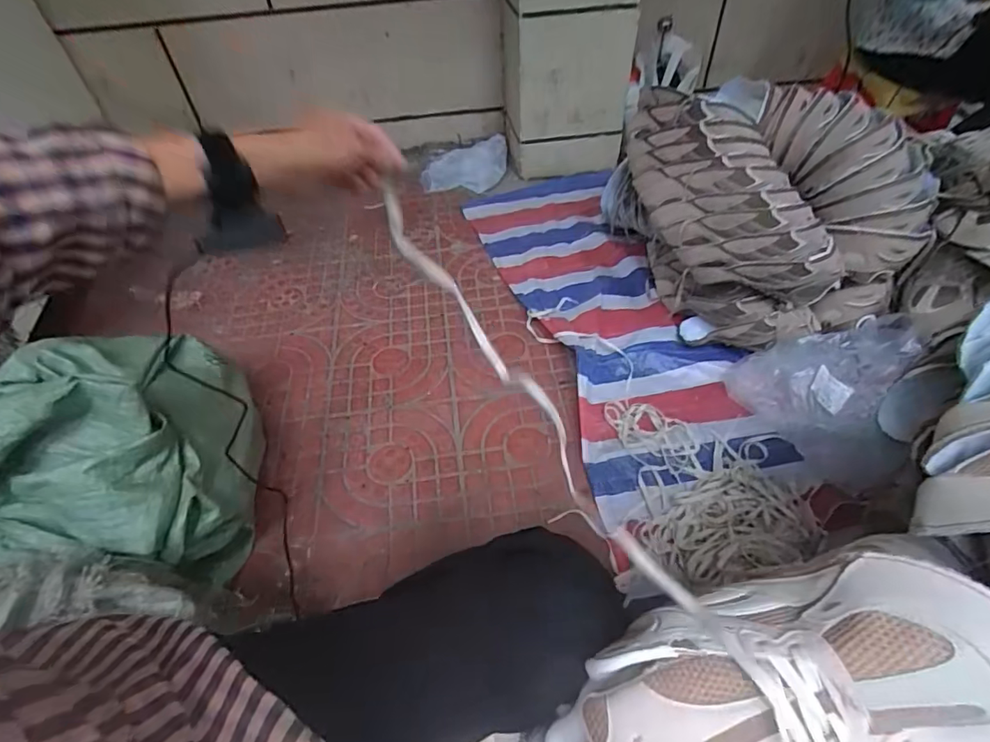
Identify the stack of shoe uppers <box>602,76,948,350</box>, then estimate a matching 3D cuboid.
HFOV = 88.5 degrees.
[{"bbox_3d":[0.485,-0.330,1.002,0.397,0.352,0.532,-11,54,-6],"label":"stack of shoe uppers"}]

